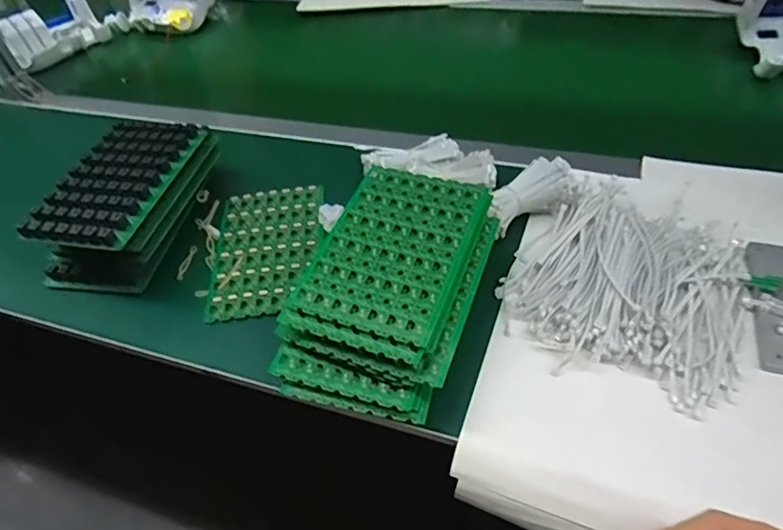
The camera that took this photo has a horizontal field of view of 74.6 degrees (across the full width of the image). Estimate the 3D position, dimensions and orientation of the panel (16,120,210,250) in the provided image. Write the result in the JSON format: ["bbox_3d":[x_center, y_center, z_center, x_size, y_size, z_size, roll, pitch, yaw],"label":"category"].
[{"bbox_3d":[-0.292,-0.092,0.549,0.106,0.030,0.194,8,49,13],"label":"panel"}]

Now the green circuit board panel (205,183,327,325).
[{"bbox_3d":[-0.137,-0.021,0.574,0.117,0.015,0.182,-6,48,1],"label":"green circuit board panel"}]

